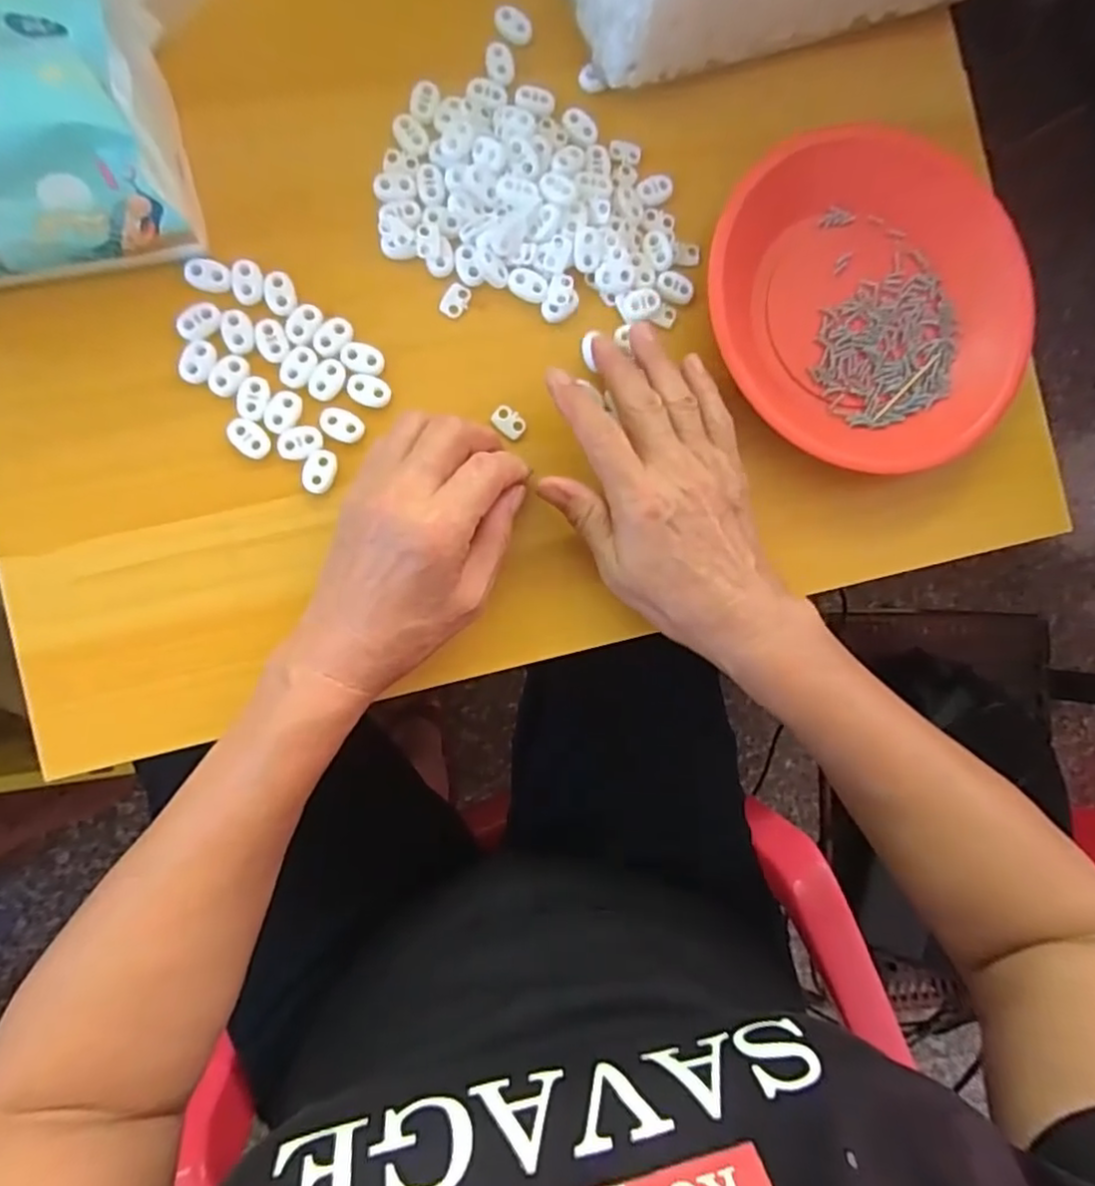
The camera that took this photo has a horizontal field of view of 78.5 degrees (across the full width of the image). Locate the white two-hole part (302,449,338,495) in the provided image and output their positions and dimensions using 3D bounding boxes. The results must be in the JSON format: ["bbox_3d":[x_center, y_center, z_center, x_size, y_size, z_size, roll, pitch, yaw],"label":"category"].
[{"bbox_3d":[-0.119,-0.063,0.348,0.015,0.004,0.022,15,86,-9],"label":"white two-hole part"}]

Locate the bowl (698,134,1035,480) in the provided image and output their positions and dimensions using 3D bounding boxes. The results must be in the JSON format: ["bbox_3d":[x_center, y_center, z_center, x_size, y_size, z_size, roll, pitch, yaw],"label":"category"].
[{"bbox_3d":[0.186,-0.167,0.394,0.187,0.029,0.188,0,88,-10],"label":"bowl"}]

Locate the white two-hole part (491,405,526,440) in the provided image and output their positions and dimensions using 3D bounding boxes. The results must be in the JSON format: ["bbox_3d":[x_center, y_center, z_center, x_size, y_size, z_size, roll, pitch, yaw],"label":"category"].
[{"bbox_3d":[-0.021,-0.094,0.369,0.018,0.004,0.013,36,83,-7],"label":"white two-hole part"}]

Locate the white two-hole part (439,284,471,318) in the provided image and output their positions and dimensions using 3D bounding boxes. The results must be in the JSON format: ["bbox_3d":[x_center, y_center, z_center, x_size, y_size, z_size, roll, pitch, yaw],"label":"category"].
[{"bbox_3d":[-0.050,-0.161,0.367,0.013,0.004,0.018,28,84,-8],"label":"white two-hole part"}]

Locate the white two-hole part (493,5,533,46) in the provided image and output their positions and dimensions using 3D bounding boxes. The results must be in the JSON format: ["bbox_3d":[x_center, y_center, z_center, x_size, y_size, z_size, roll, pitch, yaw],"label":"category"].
[{"bbox_3d":[-0.019,-0.320,0.377,0.022,0.004,0.016,30,83,-7],"label":"white two-hole part"}]

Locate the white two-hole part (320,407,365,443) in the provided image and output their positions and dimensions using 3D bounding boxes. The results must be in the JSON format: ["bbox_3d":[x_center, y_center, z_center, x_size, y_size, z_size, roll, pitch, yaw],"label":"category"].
[{"bbox_3d":[-0.108,-0.088,0.349,0.023,0.004,0.016,26,84,-8],"label":"white two-hole part"}]

